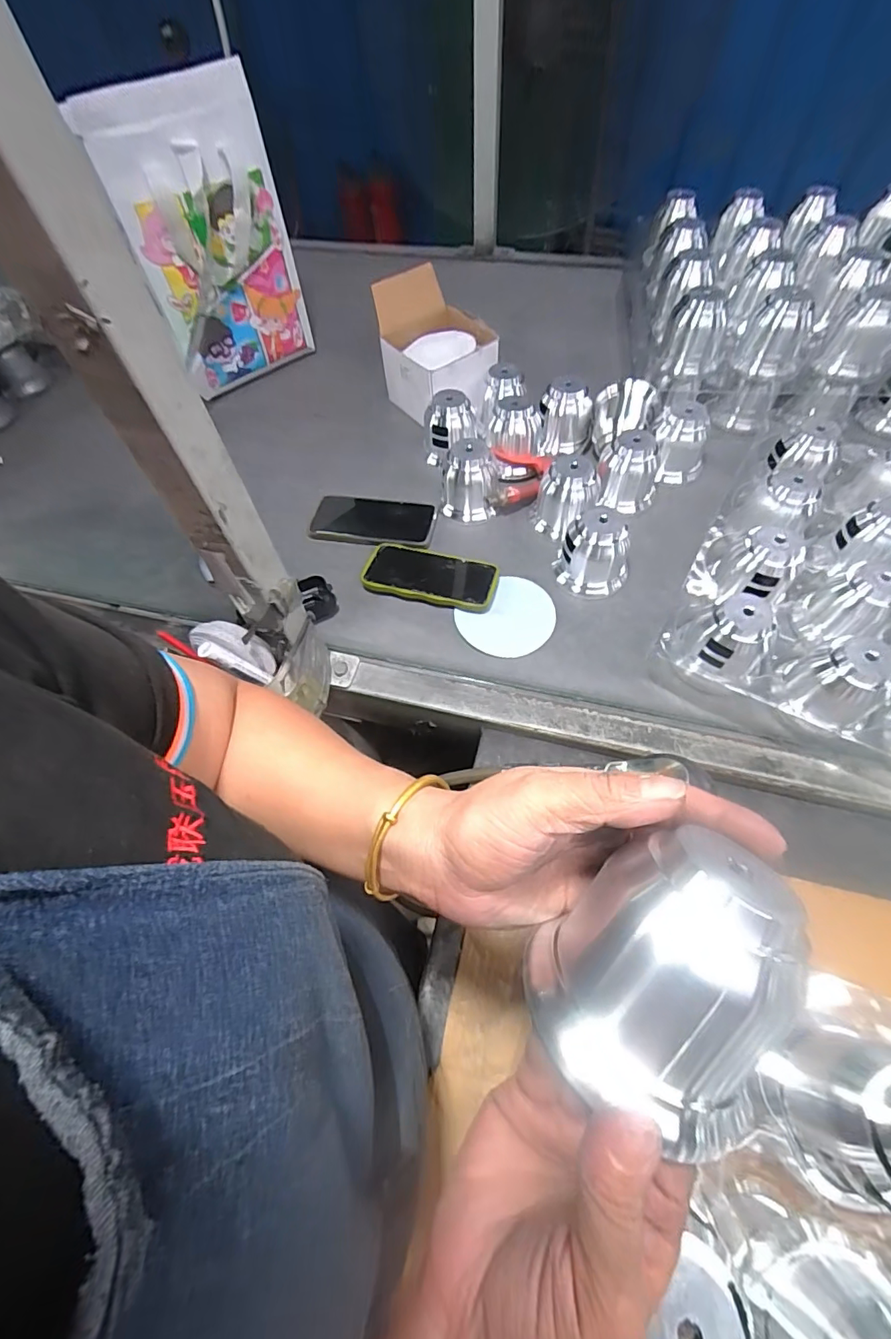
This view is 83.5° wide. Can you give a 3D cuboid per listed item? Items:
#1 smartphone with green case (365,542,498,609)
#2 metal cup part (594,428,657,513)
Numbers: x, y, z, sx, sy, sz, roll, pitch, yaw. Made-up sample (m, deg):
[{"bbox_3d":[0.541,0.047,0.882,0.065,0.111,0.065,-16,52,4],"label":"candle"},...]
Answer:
[{"bbox_3d":[-0.020,-0.118,0.624,0.165,0.013,0.077,14,60,10],"label":"smartphone with green case"},{"bbox_3d":[0.249,-0.264,0.670,0.075,0.085,0.075,22,62,15],"label":"metal cup part"}]

